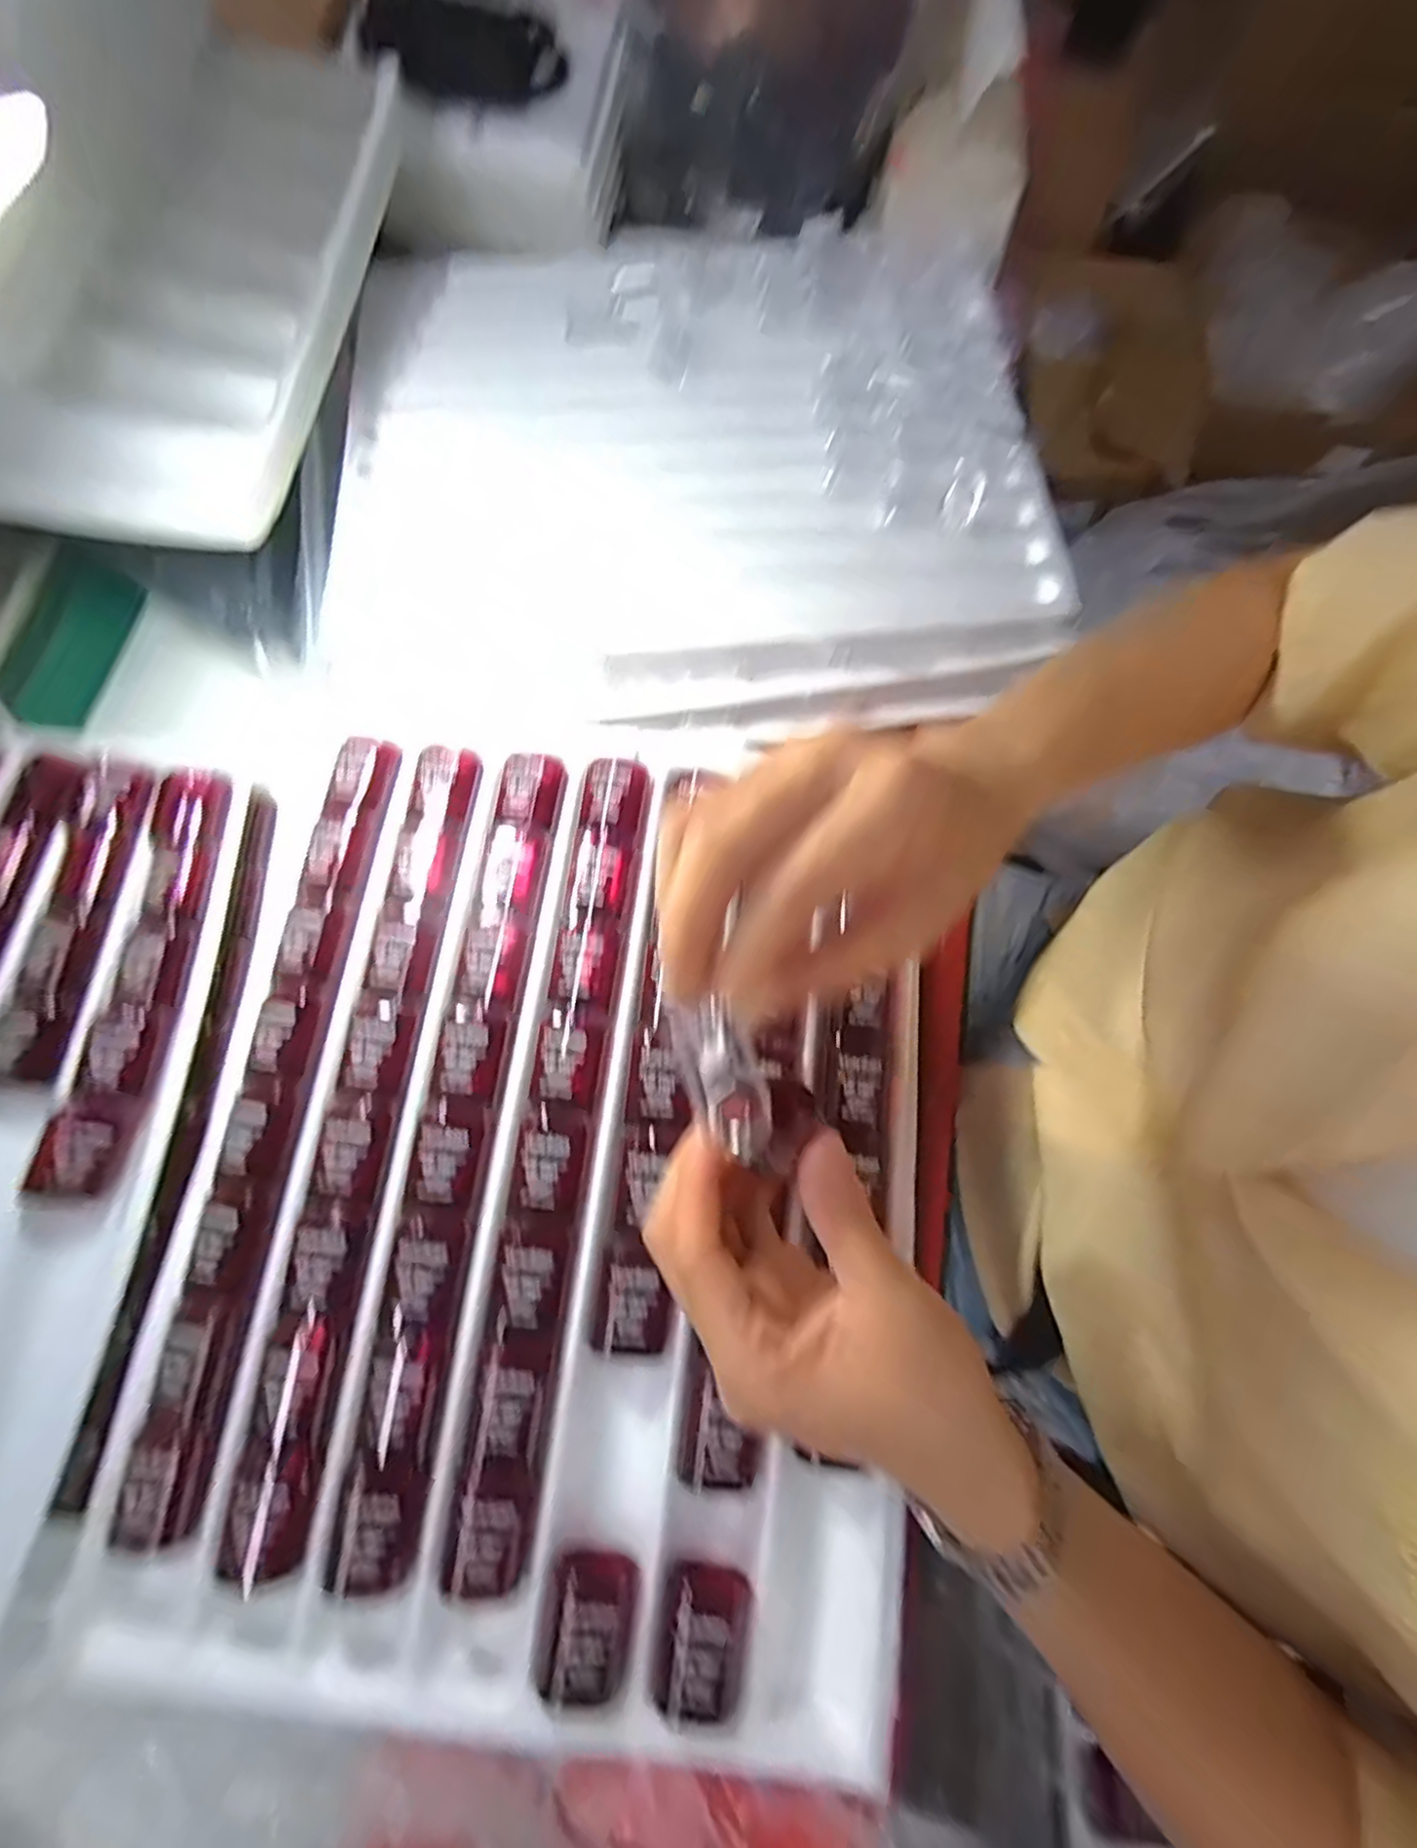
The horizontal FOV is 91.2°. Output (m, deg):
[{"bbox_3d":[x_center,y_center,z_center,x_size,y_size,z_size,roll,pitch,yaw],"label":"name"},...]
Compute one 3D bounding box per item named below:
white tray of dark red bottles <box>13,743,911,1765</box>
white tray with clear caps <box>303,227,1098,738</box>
[{"bbox_3d":[-0.066,0.105,0.310,0.316,0.056,0.371,8,75,3],"label":"white tray of dark red bottles"},{"bbox_3d":[-0.013,-0.276,0.420,0.393,0.063,0.318,-1,75,0],"label":"white tray with clear caps"}]

